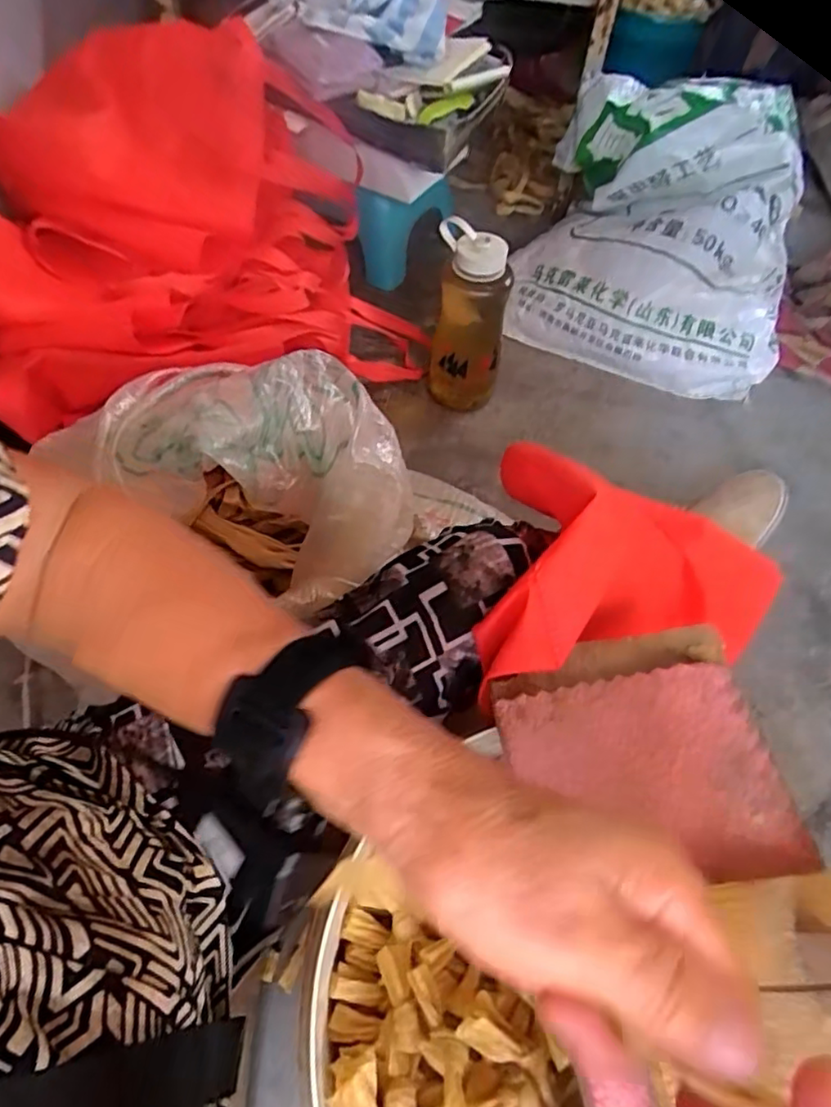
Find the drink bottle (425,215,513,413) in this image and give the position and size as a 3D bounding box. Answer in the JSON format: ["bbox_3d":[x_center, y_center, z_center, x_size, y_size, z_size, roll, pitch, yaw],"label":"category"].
[{"bbox_3d":[0.074,-0.325,0.880,0.098,0.234,0.092,-1,56,-4],"label":"drink bottle"}]

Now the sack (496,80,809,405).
[{"bbox_3d":[0.398,-0.534,1.029,0.439,0.310,0.433,12,57,5],"label":"sack"}]

